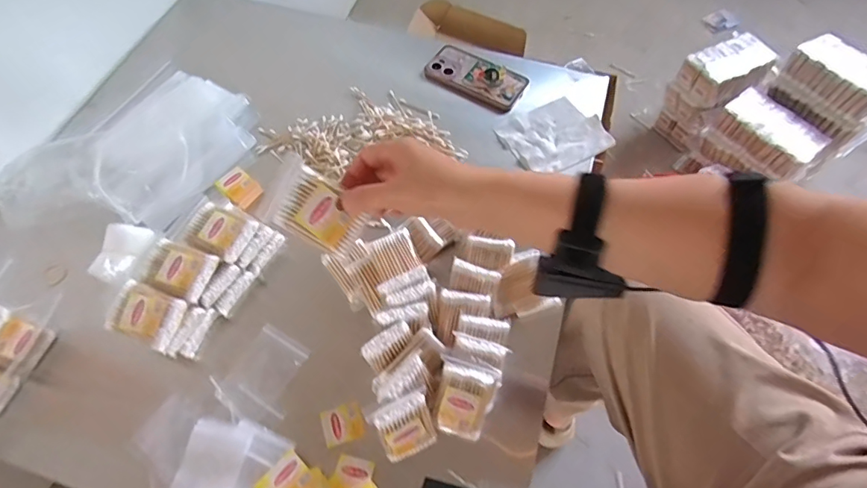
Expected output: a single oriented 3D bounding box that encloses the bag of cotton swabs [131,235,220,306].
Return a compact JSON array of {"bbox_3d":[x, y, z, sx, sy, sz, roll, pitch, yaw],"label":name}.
[{"bbox_3d":[-0.292,0.028,0.553,0.076,0.010,0.055,21,69,4],"label":"bag of cotton swabs"}]

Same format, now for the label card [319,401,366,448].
[{"bbox_3d":[-0.102,0.202,0.547,0.044,0.004,0.041,-11,58,-22],"label":"label card"}]

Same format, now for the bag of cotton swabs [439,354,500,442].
[{"bbox_3d":[0.035,0.168,0.531,0.056,0.021,0.084,11,96,2],"label":"bag of cotton swabs"}]

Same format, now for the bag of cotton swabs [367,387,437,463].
[{"bbox_3d":[-0.028,0.194,0.510,0.058,0.077,0.019,-24,35,-12],"label":"bag of cotton swabs"}]

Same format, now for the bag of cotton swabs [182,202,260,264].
[{"bbox_3d":[-0.259,-0.016,0.589,0.078,0.017,0.057,22,63,12],"label":"bag of cotton swabs"}]

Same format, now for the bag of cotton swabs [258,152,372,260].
[{"bbox_3d":[-0.101,-0.031,0.423,0.084,0.009,0.059,29,92,-3],"label":"bag of cotton swabs"}]

